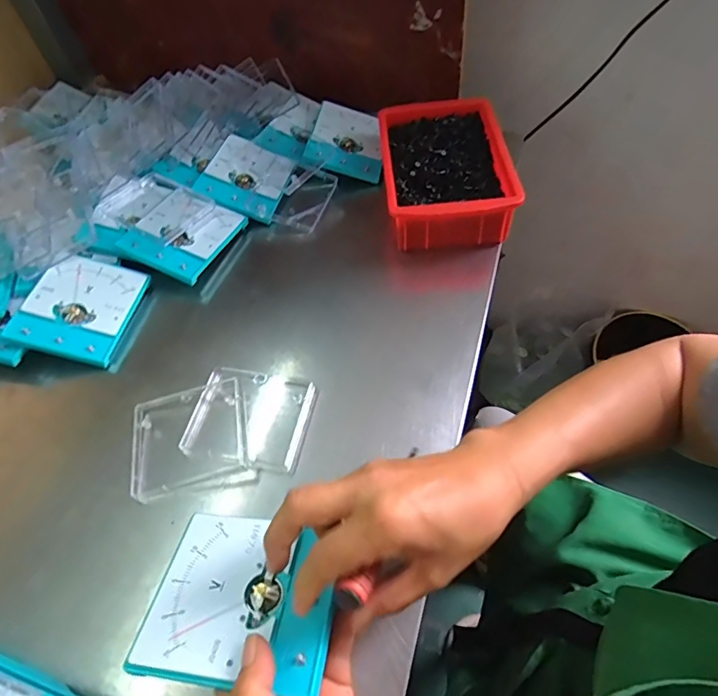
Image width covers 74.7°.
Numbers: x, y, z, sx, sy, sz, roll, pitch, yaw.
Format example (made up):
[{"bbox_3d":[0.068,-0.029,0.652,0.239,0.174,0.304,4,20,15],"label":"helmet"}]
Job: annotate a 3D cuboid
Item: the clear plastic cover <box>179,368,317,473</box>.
[{"bbox_3d":[-0.097,0.057,0.410,0.103,0.019,0.087,7,56,10],"label":"clear plastic cover"}]

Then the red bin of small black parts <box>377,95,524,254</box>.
[{"bbox_3d":[0.094,-0.201,0.539,0.130,0.063,0.191,-5,55,2],"label":"red bin of small black parts"}]

